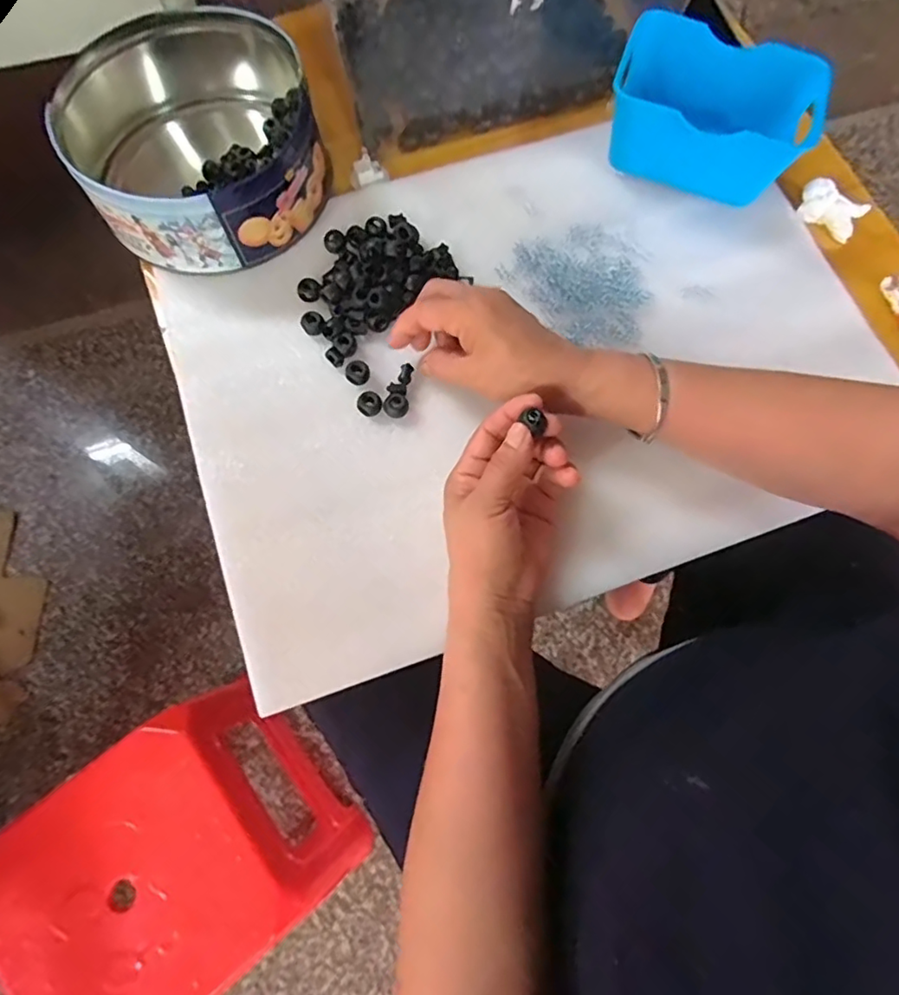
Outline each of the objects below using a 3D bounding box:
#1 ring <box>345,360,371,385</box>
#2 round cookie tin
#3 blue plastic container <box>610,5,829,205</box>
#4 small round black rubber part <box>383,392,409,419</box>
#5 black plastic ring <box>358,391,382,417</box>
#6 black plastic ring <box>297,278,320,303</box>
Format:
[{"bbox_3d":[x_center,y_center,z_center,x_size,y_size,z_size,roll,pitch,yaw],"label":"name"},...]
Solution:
[{"bbox_3d":[-0.067,-0.091,0.412,0.017,0.009,0.018,0,73,-1],"label":"ring"},{"bbox_3d":[-0.190,-0.269,0.432,0.177,0.070,0.172,-27,75,-8],"label":"round cookie tin"},{"bbox_3d":[0.203,-0.301,0.448,0.150,0.068,0.100,18,74,5],"label":"blue plastic container"},{"bbox_3d":[-0.039,-0.067,0.405,0.018,0.006,0.016,37,76,10],"label":"small round black rubber part"},{"bbox_3d":[-0.058,-0.067,0.406,0.017,0.010,0.017,0,73,-1],"label":"black plastic ring"},{"bbox_3d":[-0.109,-0.161,0.433,0.017,0.007,0.021,-16,74,-5],"label":"black plastic ring"}]

